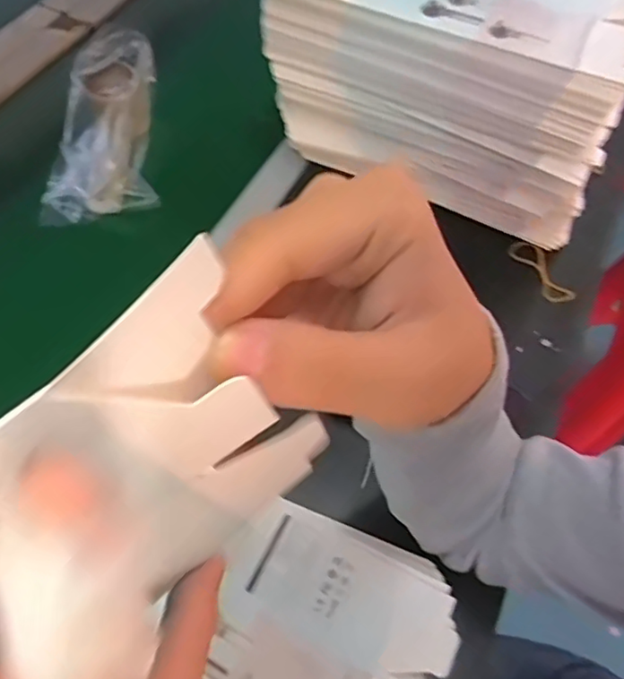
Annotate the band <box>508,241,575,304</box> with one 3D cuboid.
[{"bbox_3d":[0.208,-0.062,0.541,0.032,0.006,0.075,-23,61,-14],"label":"band"}]

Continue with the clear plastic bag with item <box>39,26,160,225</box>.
[{"bbox_3d":[-0.198,-0.210,0.589,0.105,0.035,0.207,4,74,2],"label":"clear plastic bag with item"}]

